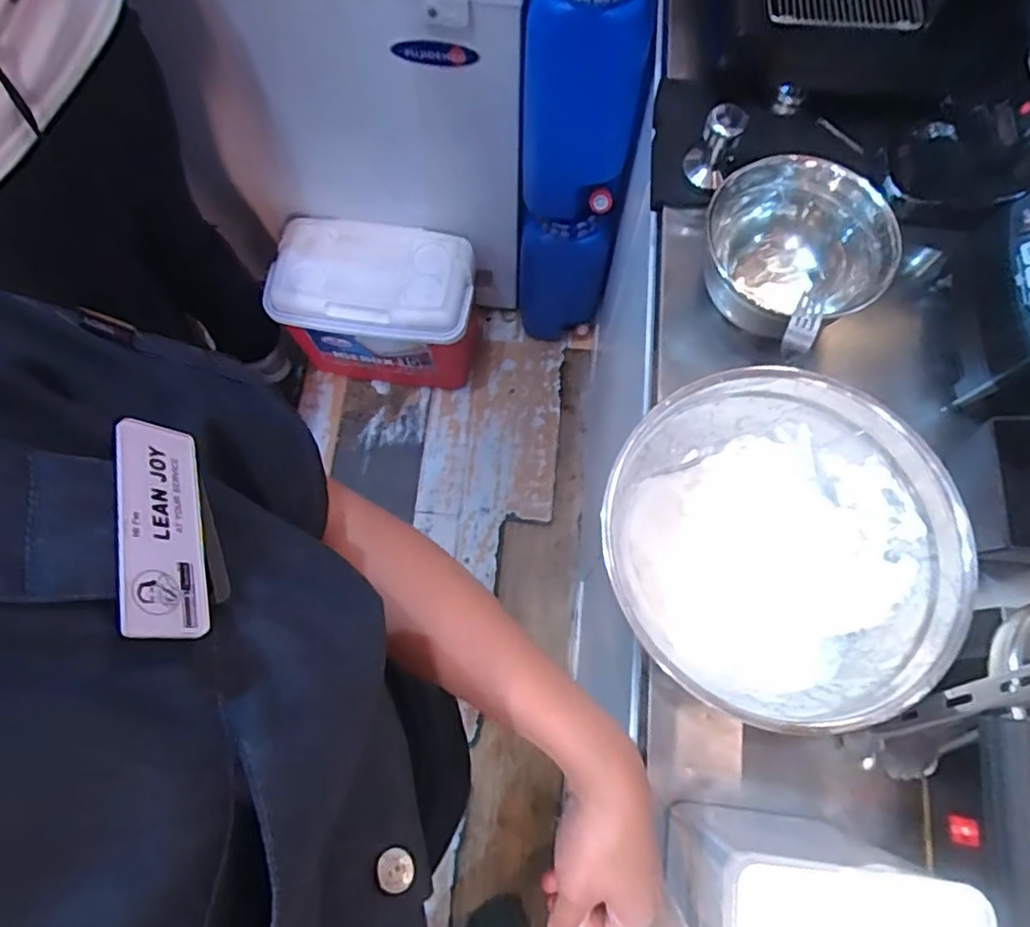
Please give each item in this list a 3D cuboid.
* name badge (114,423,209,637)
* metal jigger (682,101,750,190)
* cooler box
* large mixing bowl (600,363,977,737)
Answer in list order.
[{"bbox_3d":[-0.117,0.021,0.208,0.004,0.028,0.075,-29,60,23],"label":"name badge"},{"bbox_3d":[0.209,-0.335,0.659,0.047,0.082,0.046,20,73,6],"label":"metal jigger"},{"bbox_3d":[-0.258,-0.313,1.332,0.344,0.312,0.230,4,72,1],"label":"cooler box"},{"bbox_3d":[0.199,0.062,0.498,0.229,0.120,0.249,-37,76,-11],"label":"large mixing bowl"}]

